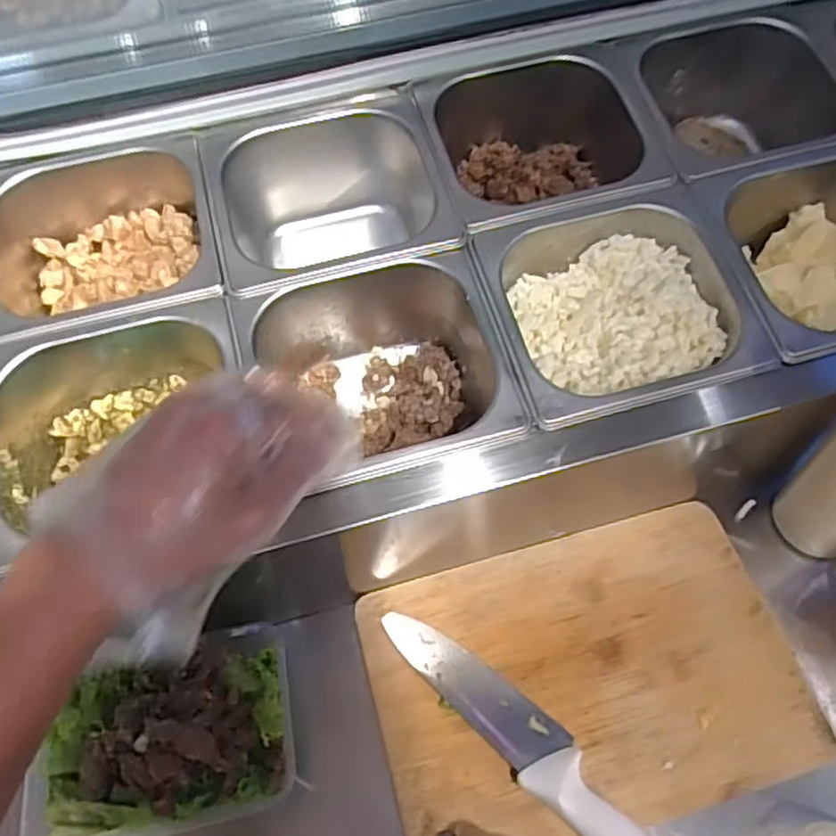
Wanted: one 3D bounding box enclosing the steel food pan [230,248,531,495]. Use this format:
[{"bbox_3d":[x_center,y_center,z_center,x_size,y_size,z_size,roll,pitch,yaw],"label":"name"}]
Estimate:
[{"bbox_3d":[-0.031,-0.028,0.506,0.173,0.103,0.172,-14,59,-6],"label":"steel food pan"}]

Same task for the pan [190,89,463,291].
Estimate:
[{"bbox_3d":[-0.069,-0.159,0.563,0.176,0.110,0.170,-14,59,-6],"label":"pan"}]

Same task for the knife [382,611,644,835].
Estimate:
[{"bbox_3d":[0.079,0.222,0.461,0.042,0.032,0.265,-40,65,-19],"label":"knife"}]

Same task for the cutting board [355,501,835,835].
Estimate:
[{"bbox_3d":[0.119,0.184,0.500,0.292,0.012,0.197,-14,59,-6],"label":"cutting board"}]

